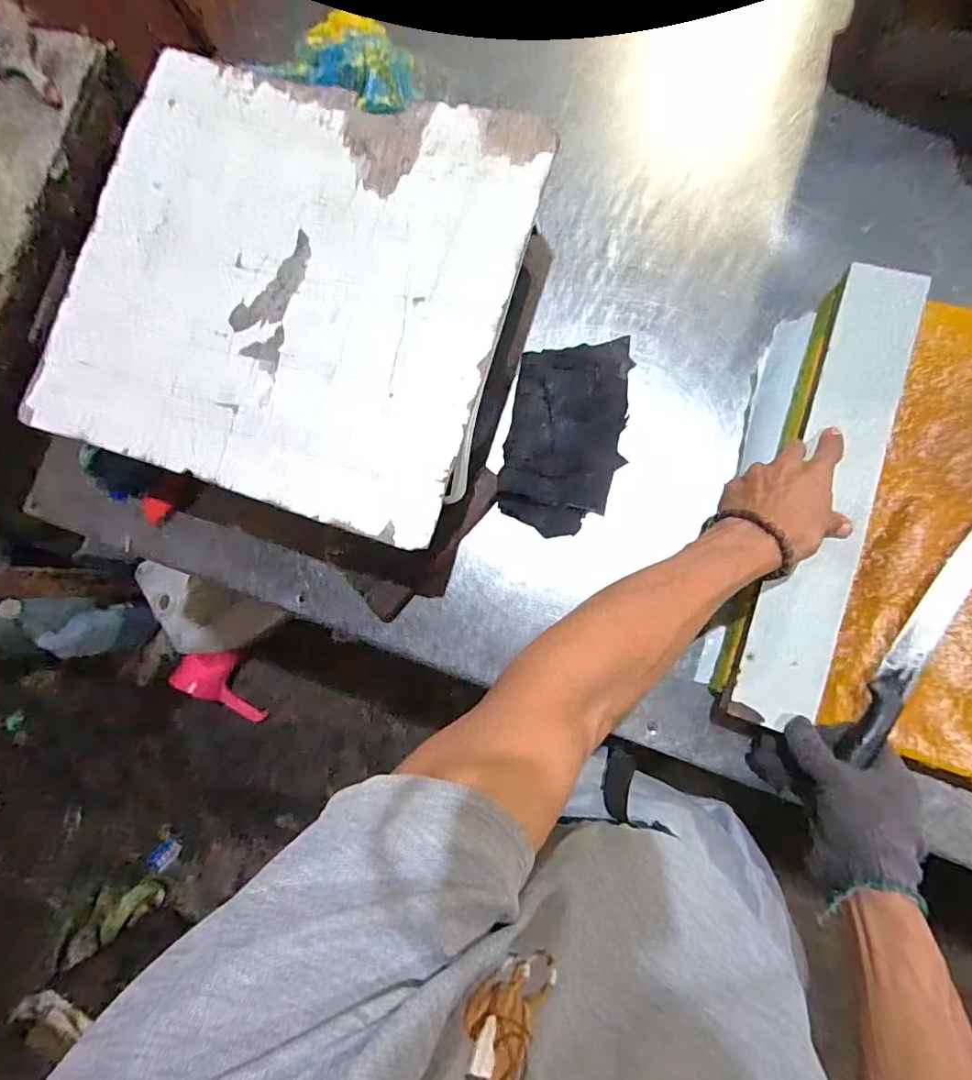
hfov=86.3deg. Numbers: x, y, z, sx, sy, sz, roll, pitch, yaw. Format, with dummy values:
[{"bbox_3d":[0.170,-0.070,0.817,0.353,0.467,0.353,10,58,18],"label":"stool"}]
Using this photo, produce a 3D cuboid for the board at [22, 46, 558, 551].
[{"bbox_3d":[-0.197,-0.258,0.508,0.448,0.018,0.420,17,85,10],"label":"board"}]

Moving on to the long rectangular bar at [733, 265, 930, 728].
[{"bbox_3d":[0.316,-0.047,0.475,0.072,0.017,0.425,16,85,4],"label":"long rectangular bar"}]

